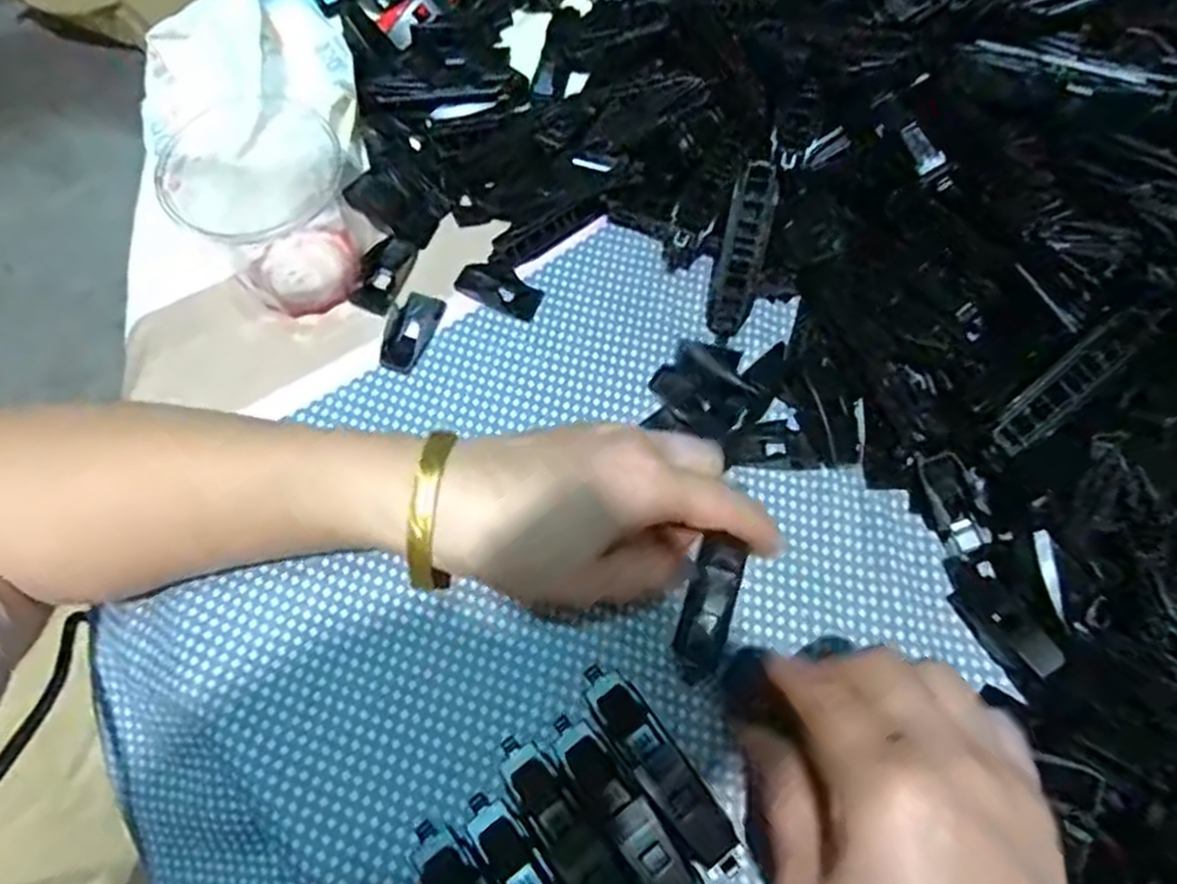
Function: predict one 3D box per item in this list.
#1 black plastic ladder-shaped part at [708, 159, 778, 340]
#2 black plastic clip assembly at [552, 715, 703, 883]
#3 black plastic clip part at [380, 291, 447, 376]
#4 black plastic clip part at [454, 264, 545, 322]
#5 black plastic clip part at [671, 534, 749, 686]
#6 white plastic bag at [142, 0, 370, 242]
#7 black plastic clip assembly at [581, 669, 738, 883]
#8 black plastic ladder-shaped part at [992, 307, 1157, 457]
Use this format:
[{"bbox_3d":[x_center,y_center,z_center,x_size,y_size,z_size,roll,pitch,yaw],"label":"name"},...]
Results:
[{"bbox_3d":[0.069,-0.085,0.340,0.019,0.004,0.076,15,103,8],"label":"black plastic ladder-shaped part"},{"bbox_3d":[0.014,0.132,0.264,0.019,0.019,0.080,-36,70,-14],"label":"black plastic clip assembly"},{"bbox_3d":[-0.084,-0.052,0.355,0.023,0.004,0.042,19,67,10],"label":"black plastic clip part"},{"bbox_3d":[-0.042,-0.074,0.365,0.040,0.007,0.021,21,68,11],"label":"black plastic clip part"},{"bbox_3d":[0.047,0.067,0.299,0.019,0.011,0.053,19,66,10],"label":"black plastic clip part"},{"bbox_3d":[-0.166,-0.172,0.373,0.108,0.042,0.154,-27,68,-11],"label":"white plastic bag"},{"bbox_3d":[0.025,0.117,0.273,0.018,0.016,0.082,-34,69,-13],"label":"black plastic clip assembly"},{"bbox_3d":[0.184,-0.023,0.289,0.068,0.006,0.018,-46,70,9],"label":"black plastic ladder-shaped part"}]

